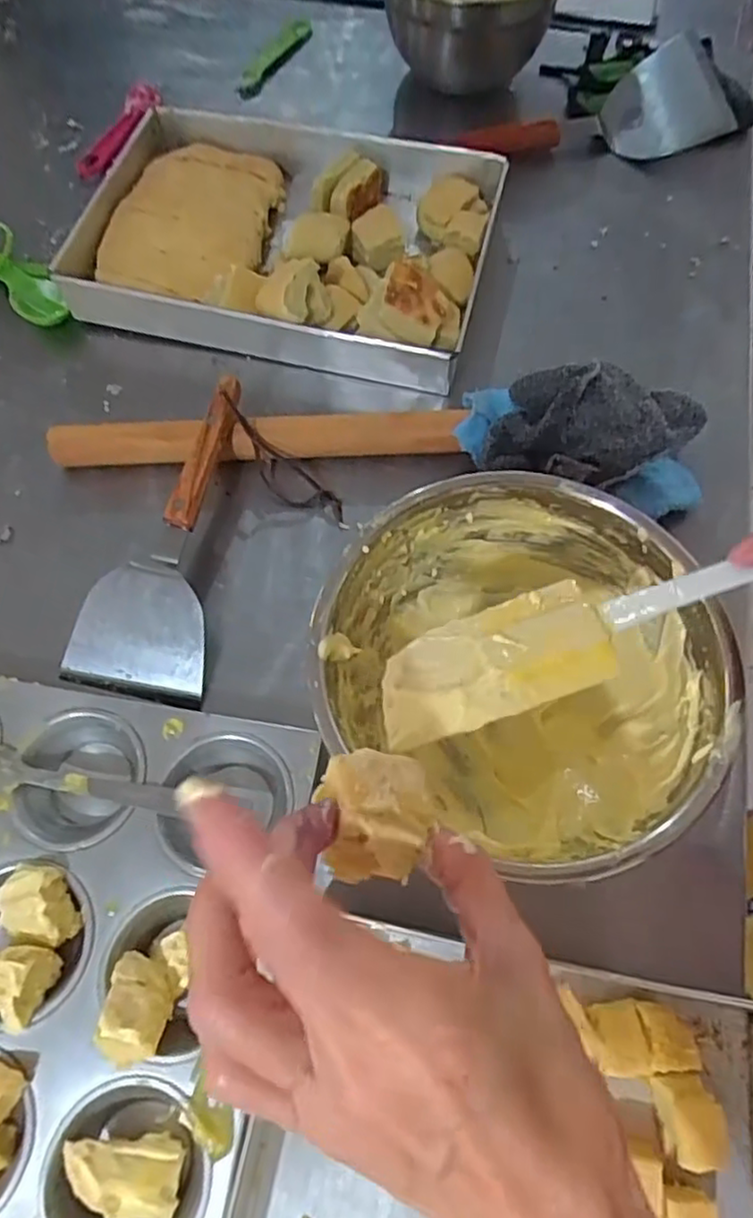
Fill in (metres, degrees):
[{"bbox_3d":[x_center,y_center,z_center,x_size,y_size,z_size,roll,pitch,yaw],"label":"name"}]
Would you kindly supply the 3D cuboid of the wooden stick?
[{"bbox_3d":[-0.084,-0.117,0.467,0.280,0.031,0.026,-2,66,0],"label":"wooden stick"}]

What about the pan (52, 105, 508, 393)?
[{"bbox_3d":[-0.072,-0.299,0.531,0.315,0.060,0.217,13,67,6],"label":"pan"}]

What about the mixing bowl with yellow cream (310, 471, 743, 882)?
[{"bbox_3d":[0.072,0.034,0.356,0.184,0.108,0.171,0,66,0],"label":"mixing bowl with yellow cream"}]

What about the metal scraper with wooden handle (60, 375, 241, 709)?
[{"bbox_3d":[-0.139,-0.051,0.433,0.086,0.045,0.214,5,66,3],"label":"metal scraper with wooden handle"}]

